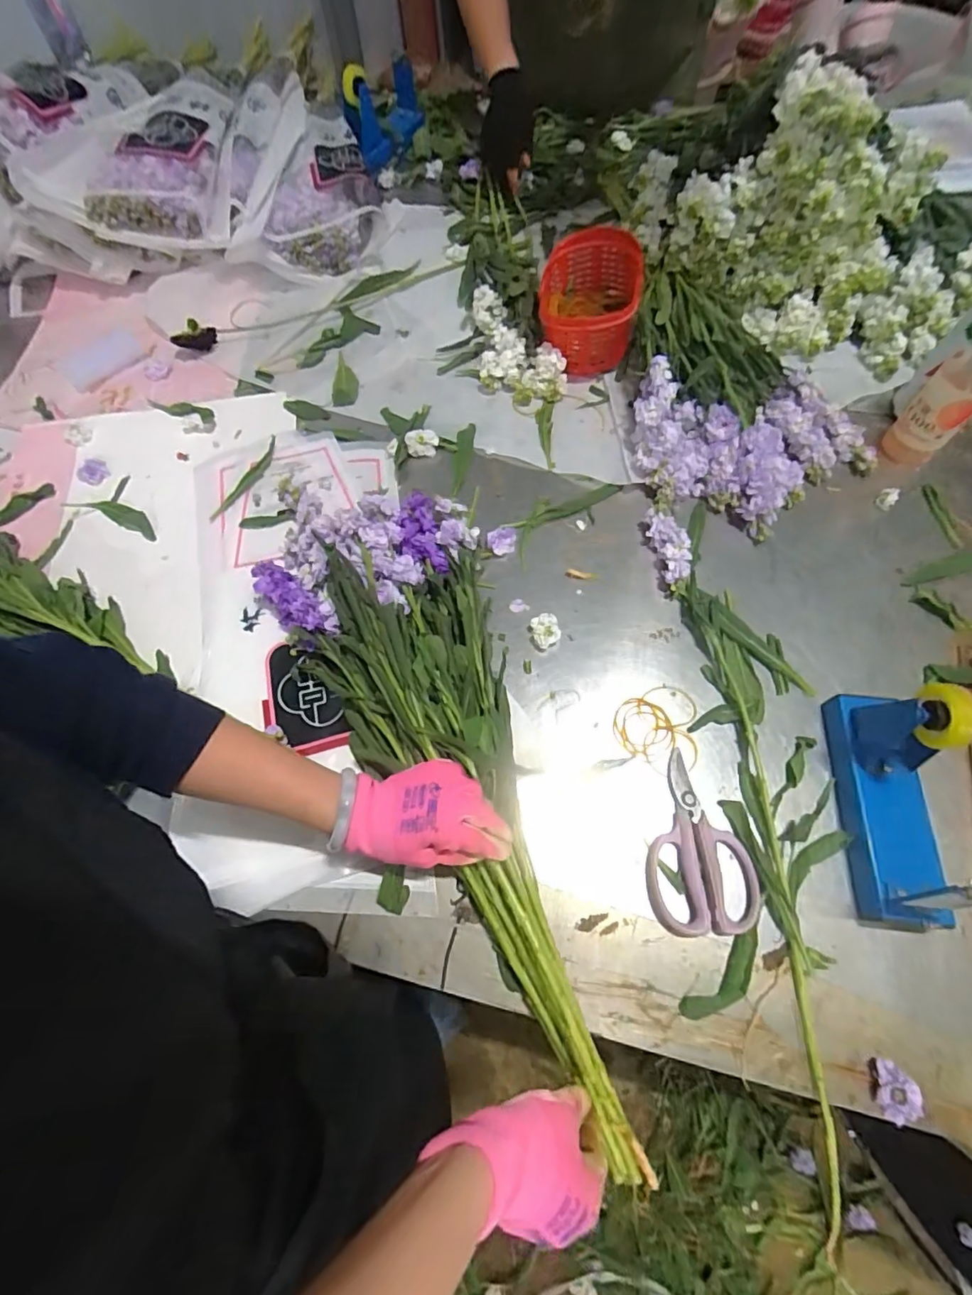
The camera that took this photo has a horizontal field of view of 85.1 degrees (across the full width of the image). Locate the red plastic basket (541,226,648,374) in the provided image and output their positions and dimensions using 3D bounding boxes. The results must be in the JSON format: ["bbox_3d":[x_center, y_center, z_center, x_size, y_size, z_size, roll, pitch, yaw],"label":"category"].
[{"bbox_3d":[0.146,-0.493,0.766,0.142,0.106,0.168,8,68,5],"label":"red plastic basket"}]

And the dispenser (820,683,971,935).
[{"bbox_3d":[0.362,0.128,0.445,0.063,0.118,0.205,4,67,4],"label":"dispenser"}]

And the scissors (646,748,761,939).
[{"bbox_3d":[0.195,0.176,0.483,0.091,0.013,0.154,4,67,4],"label":"scissors"}]

